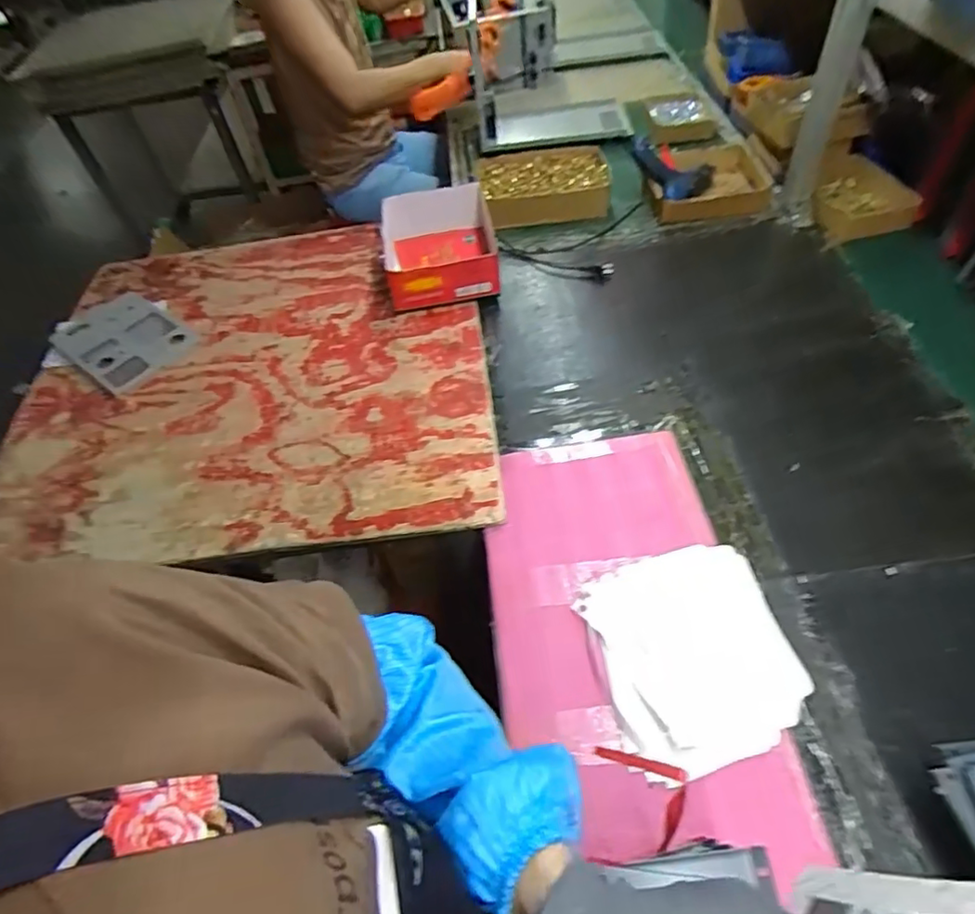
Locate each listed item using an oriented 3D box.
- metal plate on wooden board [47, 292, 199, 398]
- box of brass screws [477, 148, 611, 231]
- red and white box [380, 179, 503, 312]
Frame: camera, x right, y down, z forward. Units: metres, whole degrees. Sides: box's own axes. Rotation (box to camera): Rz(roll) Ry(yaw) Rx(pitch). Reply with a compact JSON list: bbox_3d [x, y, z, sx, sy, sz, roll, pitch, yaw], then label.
[{"bbox_3d":[-0.692,-0.224,1.116,0.280,0.021,0.180,32,59,30],"label":"metal plate on wooden board"},{"bbox_3d":[0.122,-0.580,1.264,0.270,0.057,0.232,-7,52,3],"label":"box of brass screws"},{"bbox_3d":[-0.089,-0.396,1.118,0.209,0.093,0.279,-9,50,-1],"label":"red and white box"}]

